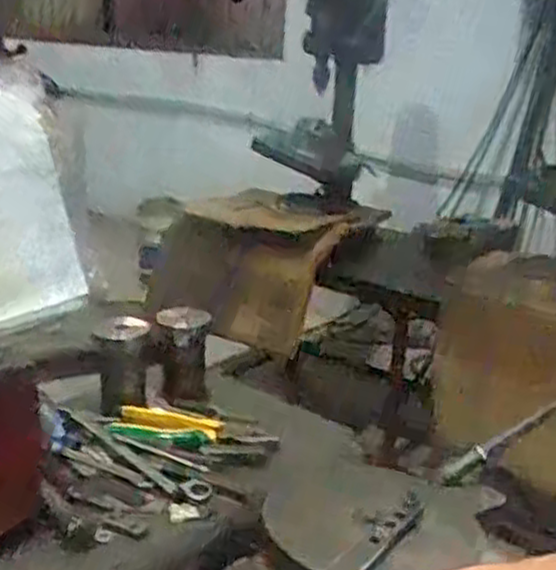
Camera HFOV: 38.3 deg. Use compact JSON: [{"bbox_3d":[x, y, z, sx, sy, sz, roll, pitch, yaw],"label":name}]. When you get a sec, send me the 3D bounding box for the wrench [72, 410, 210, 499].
[{"bbox_3d":[-0.152,0.177,0.853,0.231,0.012,0.022,19,23,41],"label":"wrench"}]

